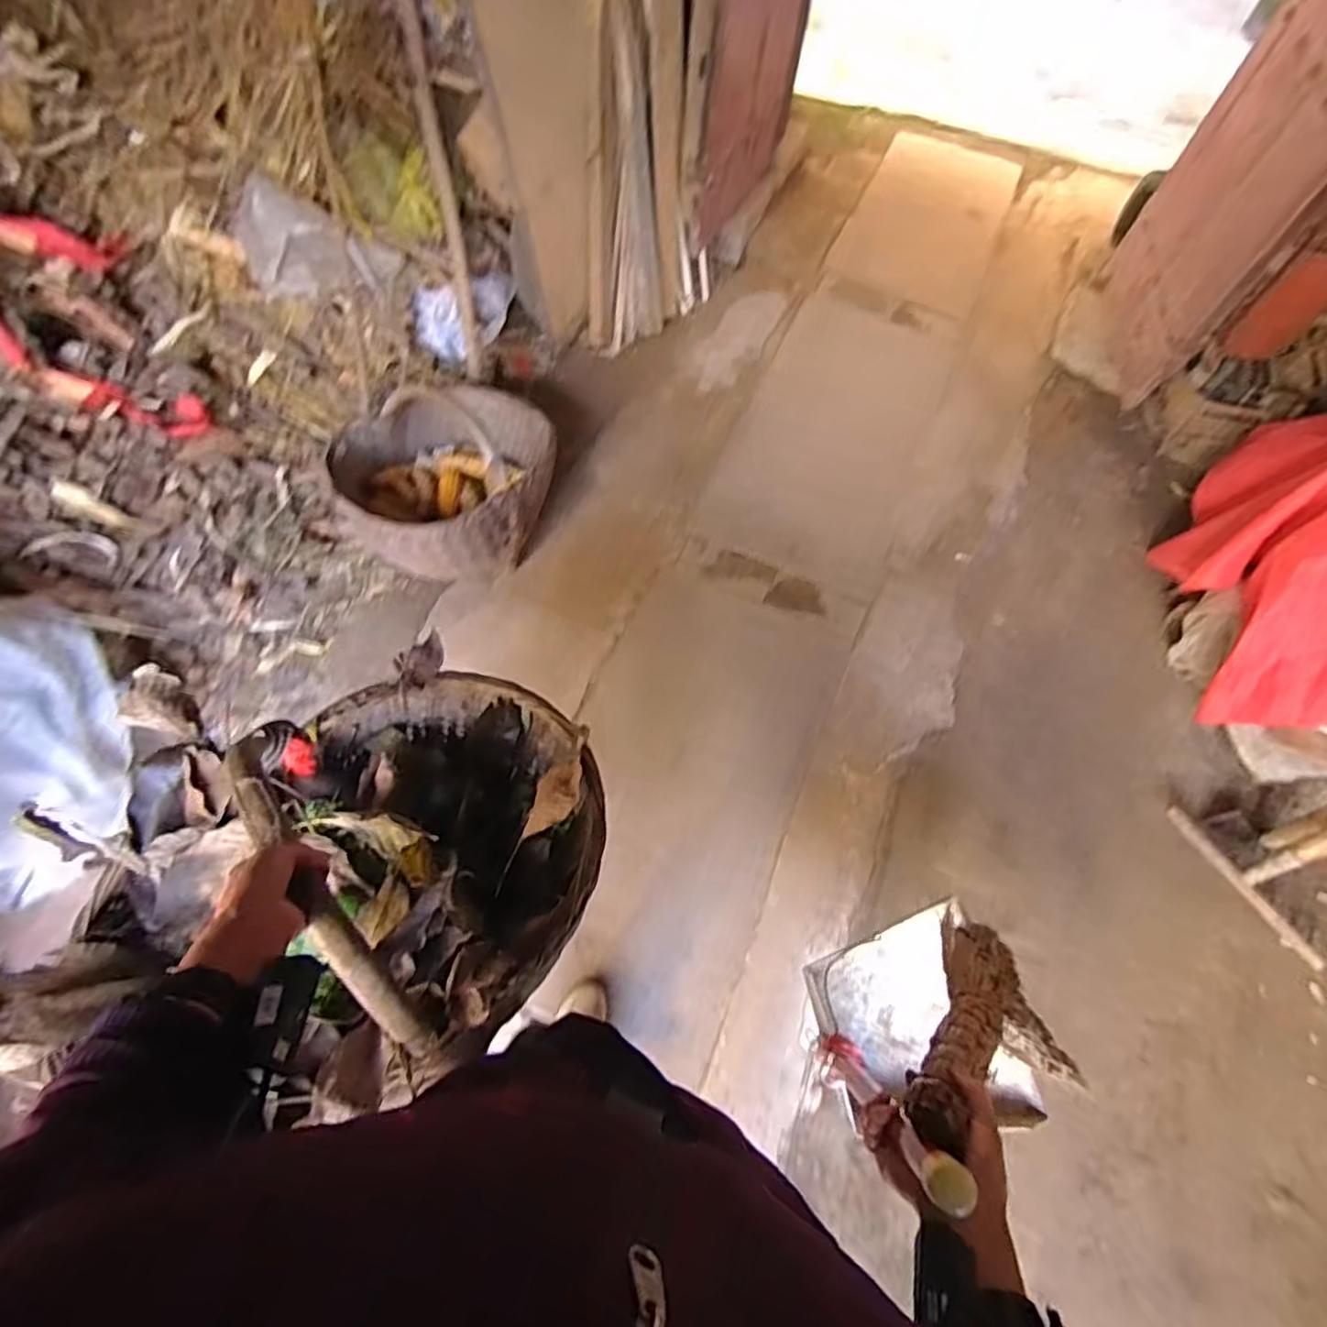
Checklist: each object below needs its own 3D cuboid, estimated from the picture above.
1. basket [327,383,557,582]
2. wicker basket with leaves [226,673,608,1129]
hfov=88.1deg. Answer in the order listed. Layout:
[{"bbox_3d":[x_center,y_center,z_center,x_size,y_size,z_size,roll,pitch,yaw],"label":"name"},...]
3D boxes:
[{"bbox_3d":[-0.454,-0.402,1.511,0.461,0.237,0.413,-24,64,-10],"label":"basket"},{"bbox_3d":[-0.233,0.182,0.738,0.326,0.278,0.386,-15,68,-10],"label":"wicker basket with leaves"}]

